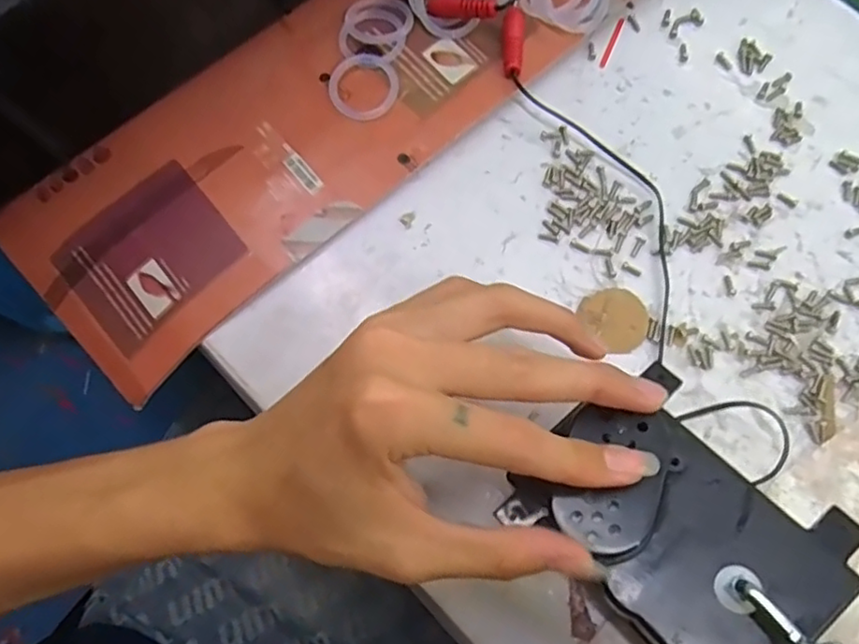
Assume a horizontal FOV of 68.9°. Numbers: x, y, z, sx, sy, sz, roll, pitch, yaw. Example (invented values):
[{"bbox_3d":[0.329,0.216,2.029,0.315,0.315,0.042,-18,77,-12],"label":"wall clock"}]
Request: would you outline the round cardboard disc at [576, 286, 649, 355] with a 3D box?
[{"bbox_3d":[0.081,-0.002,0.272,0.029,0.004,0.027,-1,74,3],"label":"round cardboard disc"}]

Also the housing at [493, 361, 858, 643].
[{"bbox_3d":[0.082,0.067,0.202,0.079,0.023,0.093,-39,75,-11],"label":"housing"}]

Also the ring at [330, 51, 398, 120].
[{"bbox_3d":[-0.033,-0.115,0.306,0.032,0.004,0.034,-1,74,3],"label":"ring"}]

